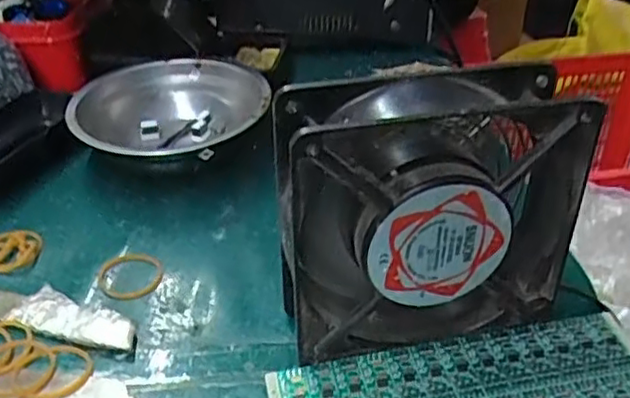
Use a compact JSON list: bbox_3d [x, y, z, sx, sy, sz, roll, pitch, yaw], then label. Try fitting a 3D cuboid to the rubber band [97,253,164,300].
[{"bbox_3d":[-0.096,0.038,0.337,0.033,0.004,0.034,0,35,0],"label":"rubber band"}]

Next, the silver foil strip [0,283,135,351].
[{"bbox_3d":[-0.129,0.054,0.311,0.097,0.007,0.021,11,36,15],"label":"silver foil strip"}]

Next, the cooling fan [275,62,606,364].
[{"bbox_3d":[0.046,0.008,0.277,0.120,0.118,0.040,-7,36,-11],"label":"cooling fan"}]

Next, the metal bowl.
[{"bbox_3d":[-0.099,-0.055,0.443,0.122,0.041,0.122,0,35,0],"label":"metal bowl"}]

